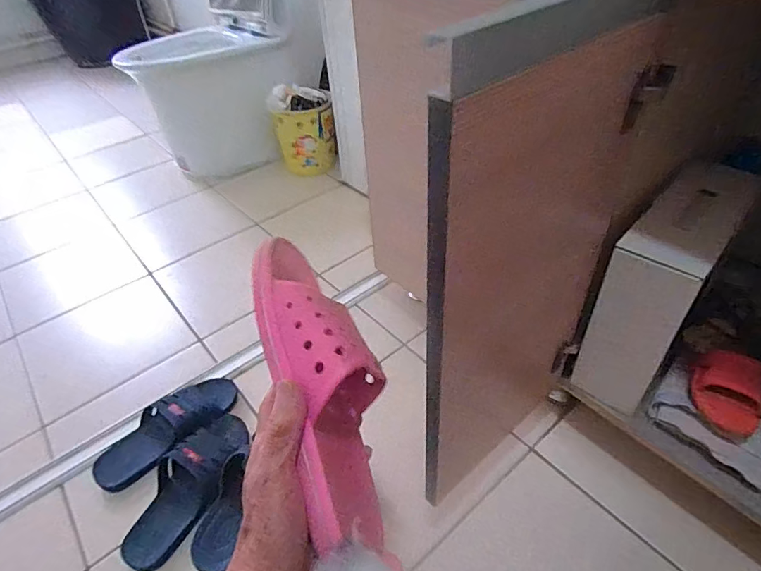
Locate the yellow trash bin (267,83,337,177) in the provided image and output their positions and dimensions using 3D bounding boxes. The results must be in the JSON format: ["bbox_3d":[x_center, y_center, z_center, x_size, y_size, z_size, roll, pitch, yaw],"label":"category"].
[{"bbox_3d":[-0.262,-0.533,1.610,0.202,0.280,0.182,-11,42,-7],"label":"yellow trash bin"}]

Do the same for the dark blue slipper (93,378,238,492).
[{"bbox_3d":[-0.407,0.275,0.898,0.126,0.061,0.278,28,51,31],"label":"dark blue slipper"}]

